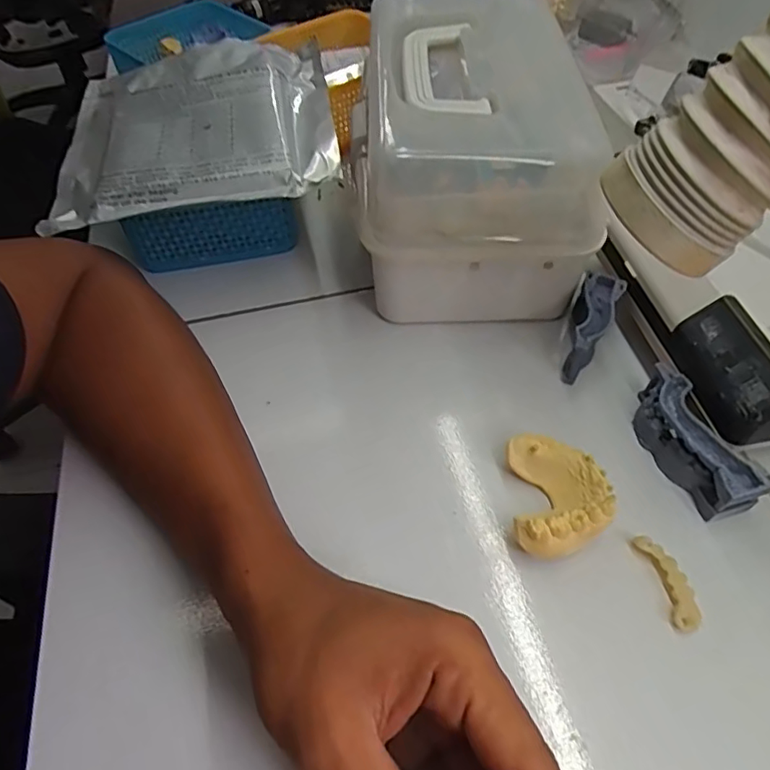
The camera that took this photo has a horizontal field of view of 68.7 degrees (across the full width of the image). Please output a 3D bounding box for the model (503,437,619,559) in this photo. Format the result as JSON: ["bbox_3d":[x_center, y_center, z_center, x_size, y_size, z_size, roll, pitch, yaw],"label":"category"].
[{"bbox_3d":[0.096,0.062,0.314,0.052,0.030,0.066,1,54,2],"label":"model"}]

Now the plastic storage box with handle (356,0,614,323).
[{"bbox_3d":[0.058,-0.173,0.421,0.156,0.131,0.227,-2,52,0],"label":"plastic storage box with handle"}]

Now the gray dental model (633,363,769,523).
[{"bbox_3d":[0.176,0.033,0.328,0.028,0.032,0.087,-18,55,-12],"label":"gray dental model"}]

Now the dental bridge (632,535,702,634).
[{"bbox_3d":[0.148,0.101,0.292,0.015,0.010,0.048,-12,54,-8],"label":"dental bridge"}]

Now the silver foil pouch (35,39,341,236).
[{"bbox_3d":[-0.141,-0.198,0.424,0.200,0.034,0.191,-12,54,-8],"label":"silver foil pouch"}]

